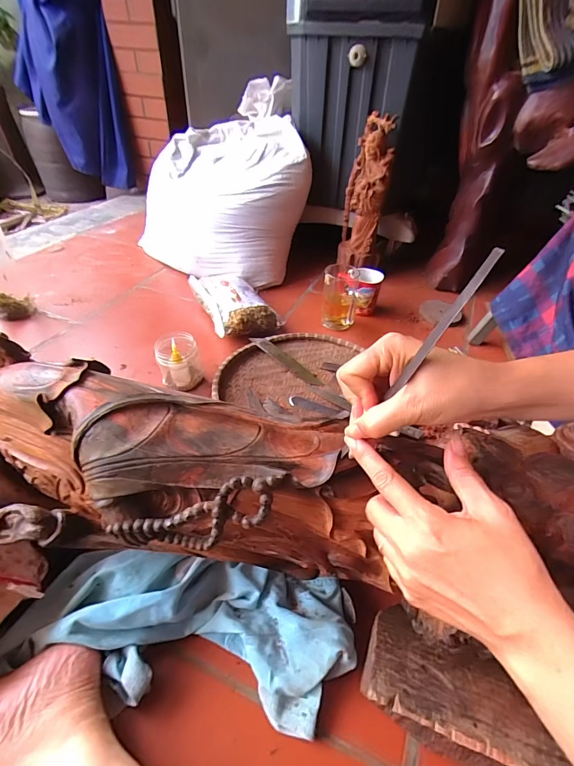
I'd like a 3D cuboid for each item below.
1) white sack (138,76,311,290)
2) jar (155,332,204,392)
[{"bbox_3d":[-0.150,-0.520,1.025,0.450,0.365,0.378,32,49,29],"label":"white sack"},{"bbox_3d":[-0.194,-0.041,0.686,0.069,0.095,0.063,2,41,-1],"label":"jar"}]

